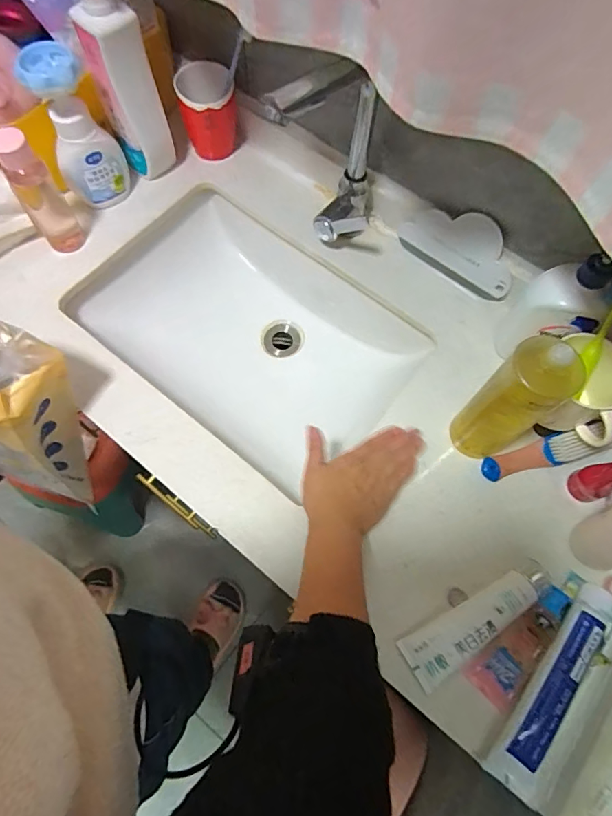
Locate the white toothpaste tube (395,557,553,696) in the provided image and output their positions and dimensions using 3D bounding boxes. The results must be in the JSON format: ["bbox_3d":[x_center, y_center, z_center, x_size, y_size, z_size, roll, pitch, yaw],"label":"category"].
[{"bbox_3d":[0.178,0.213,0.472,0.172,0.035,0.050,-31,73,-12],"label":"white toothpaste tube"}]

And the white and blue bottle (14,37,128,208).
[{"bbox_3d":[-0.293,-0.352,0.605,0.083,0.181,0.066,-24,71,-10],"label":"white and blue bottle"}]

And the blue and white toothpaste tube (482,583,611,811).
[{"bbox_3d":[0.248,0.273,0.456,0.056,0.033,0.203,35,72,12],"label":"blue and white toothpaste tube"}]

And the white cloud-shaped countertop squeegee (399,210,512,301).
[{"bbox_3d":[0.205,-0.214,0.617,0.160,0.085,0.027,35,72,11],"label":"white cloud-shaped countertop squeegee"}]

